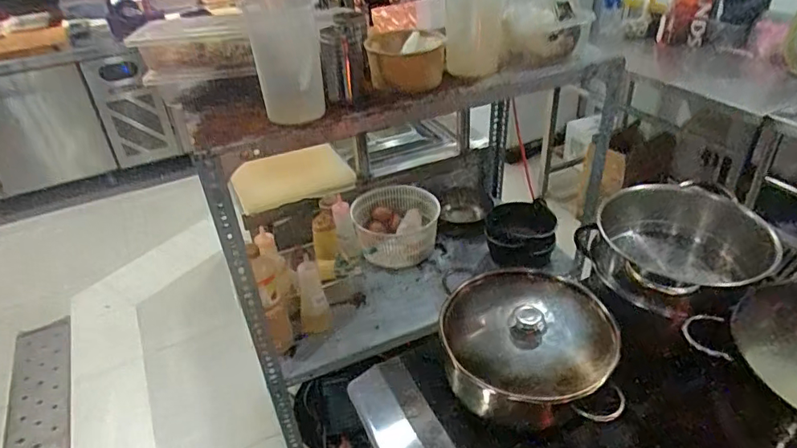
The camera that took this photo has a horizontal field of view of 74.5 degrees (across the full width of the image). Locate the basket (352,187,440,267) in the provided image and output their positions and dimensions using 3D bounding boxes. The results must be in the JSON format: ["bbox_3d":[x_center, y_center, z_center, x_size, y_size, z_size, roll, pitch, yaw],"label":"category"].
[{"bbox_3d":[-0.005,0.009,1.374,0.226,0.118,0.220,-2,35,2],"label":"basket"}]

